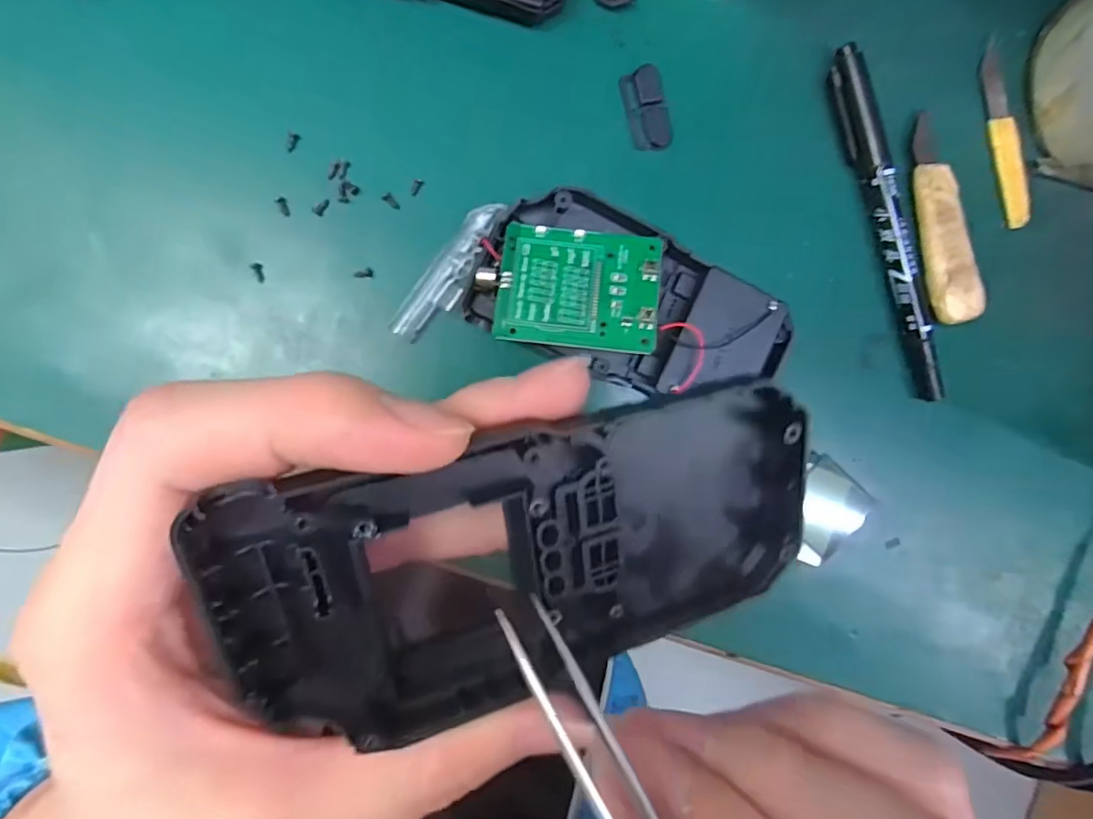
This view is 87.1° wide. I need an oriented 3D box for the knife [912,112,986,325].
[{"bbox_3d":[0.155,-0.074,0.224,0.018,0.010,0.080,-13,95,-6],"label":"knife"}]

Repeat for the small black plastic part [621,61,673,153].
[{"bbox_3d":[0.038,-0.113,0.216,0.015,0.004,0.029,-16,96,-5],"label":"small black plastic part"}]

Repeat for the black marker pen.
[{"bbox_3d":[0.134,-0.070,0.223,0.011,0.010,0.136,-20,96,-5],"label":"black marker pen"}]

